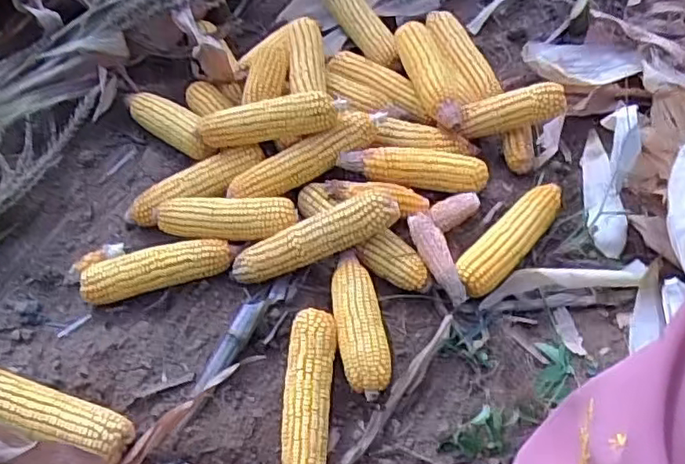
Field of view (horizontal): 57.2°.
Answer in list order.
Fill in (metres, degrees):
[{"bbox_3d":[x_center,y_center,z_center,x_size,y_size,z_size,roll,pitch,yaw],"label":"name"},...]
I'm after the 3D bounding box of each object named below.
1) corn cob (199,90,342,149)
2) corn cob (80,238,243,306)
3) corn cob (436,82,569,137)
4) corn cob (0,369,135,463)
[{"bbox_3d":[-0.104,-0.154,0.854,0.199,0.054,0.048,-8,55,16],"label":"corn cob"},{"bbox_3d":[-0.239,0.050,0.820,0.207,0.058,0.057,-13,54,-2],"label":"corn cob"},{"bbox_3d":[0.220,-0.168,0.873,0.166,0.050,0.045,-8,55,15],"label":"corn cob"},{"bbox_3d":[-0.339,0.203,0.708,0.212,0.061,0.053,12,56,17],"label":"corn cob"}]

